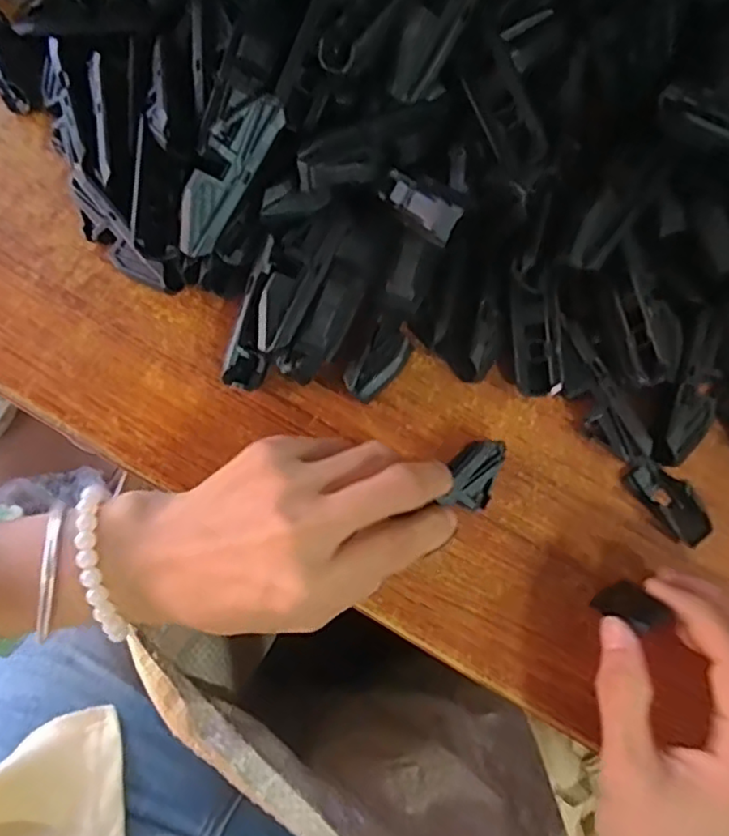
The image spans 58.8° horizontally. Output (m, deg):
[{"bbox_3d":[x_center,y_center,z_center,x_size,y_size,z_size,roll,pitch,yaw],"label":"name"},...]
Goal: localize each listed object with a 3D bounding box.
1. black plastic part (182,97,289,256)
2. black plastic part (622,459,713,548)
[{"bbox_3d":[-0.060,-0.103,0.273,0.022,0.006,0.071,34,101,5],"label":"black plastic part"},{"bbox_3d":[0.138,0.037,0.292,0.020,0.011,0.043,-41,76,2],"label":"black plastic part"}]

